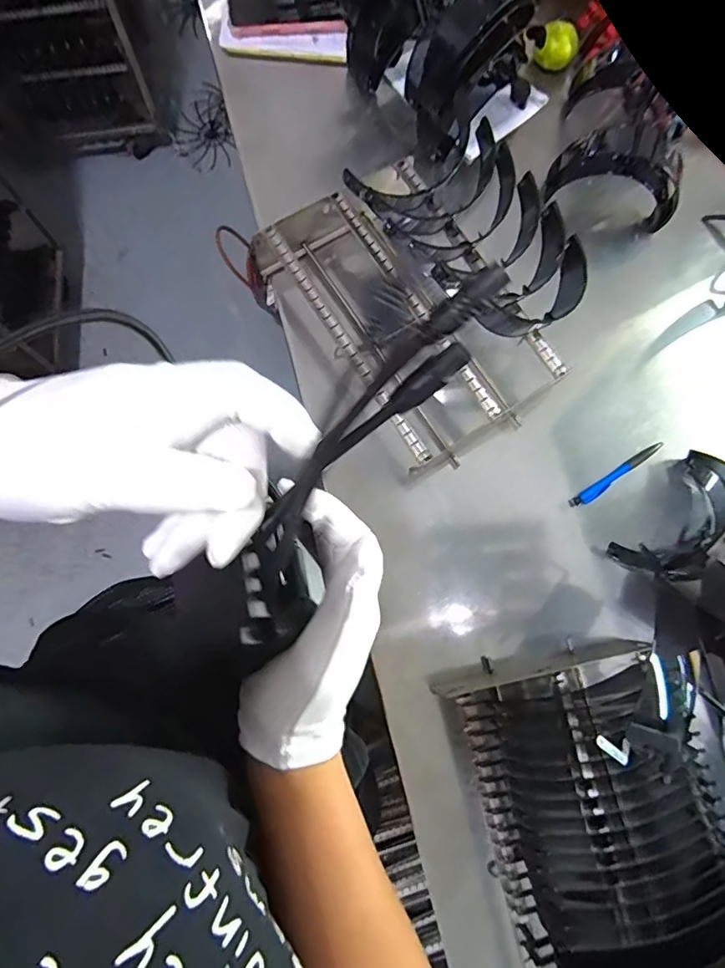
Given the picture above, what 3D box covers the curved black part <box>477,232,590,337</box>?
[{"bbox_3d":[0.185,-0.190,0.528,0.131,0.033,0.056,-39,82,-9],"label":"curved black part"}]

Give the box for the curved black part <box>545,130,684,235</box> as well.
[{"bbox_3d":[0.308,-0.370,0.609,0.152,0.082,0.055,17,78,2],"label":"curved black part"}]

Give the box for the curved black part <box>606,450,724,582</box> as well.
[{"bbox_3d":[0.346,0.048,0.537,0.152,0.056,0.096,-44,83,-9],"label":"curved black part"}]

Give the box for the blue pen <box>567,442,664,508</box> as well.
[{"bbox_3d":[0.284,-0.011,0.563,0.128,0.013,0.014,-31,81,-8],"label":"blue pen"}]

